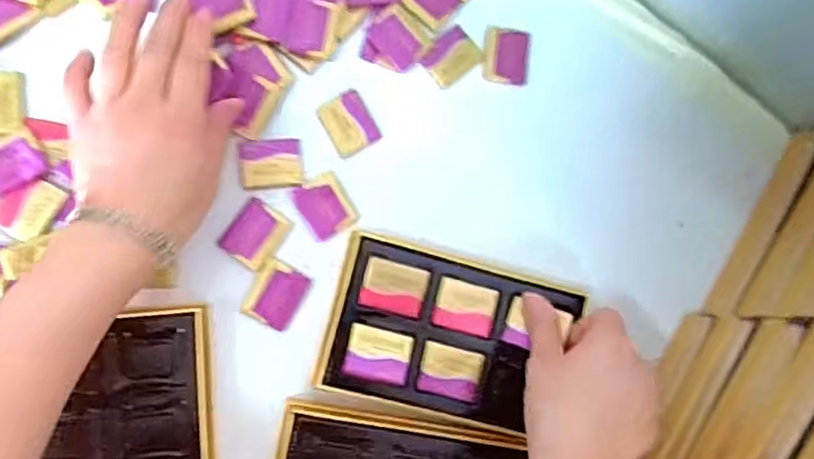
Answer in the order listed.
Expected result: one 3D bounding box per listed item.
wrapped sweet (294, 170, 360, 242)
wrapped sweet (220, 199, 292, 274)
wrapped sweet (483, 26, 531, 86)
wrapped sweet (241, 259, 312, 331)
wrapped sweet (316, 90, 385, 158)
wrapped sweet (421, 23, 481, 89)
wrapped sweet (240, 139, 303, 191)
[{"bbox_3d":[-0.054,-0.016,0.444,0.033,0.004,0.040,-29,90,-13],"label":"wrapped sweet"},{"bbox_3d":[-0.099,0.003,0.432,0.032,0.004,0.040,36,78,-5],"label":"wrapped sweet"},{"bbox_3d":[0.073,-0.127,0.480,0.033,0.009,0.040,2,83,-11],"label":"wrapped sweet"},{"bbox_3d":[-0.085,0.043,0.432,0.032,0.006,0.040,30,79,-7],"label":"wrapped sweet"},{"bbox_3d":[-0.039,-0.074,0.450,0.033,0.007,0.041,-29,90,-13],"label":"wrapped sweet"},{"bbox_3d":[0.033,-0.123,0.469,0.040,0.008,0.030,-44,93,-12],"label":"wrapped sweet"},{"bbox_3d":[-0.091,-0.045,0.442,0.040,0.005,0.032,-5,85,-12],"label":"wrapped sweet"}]

